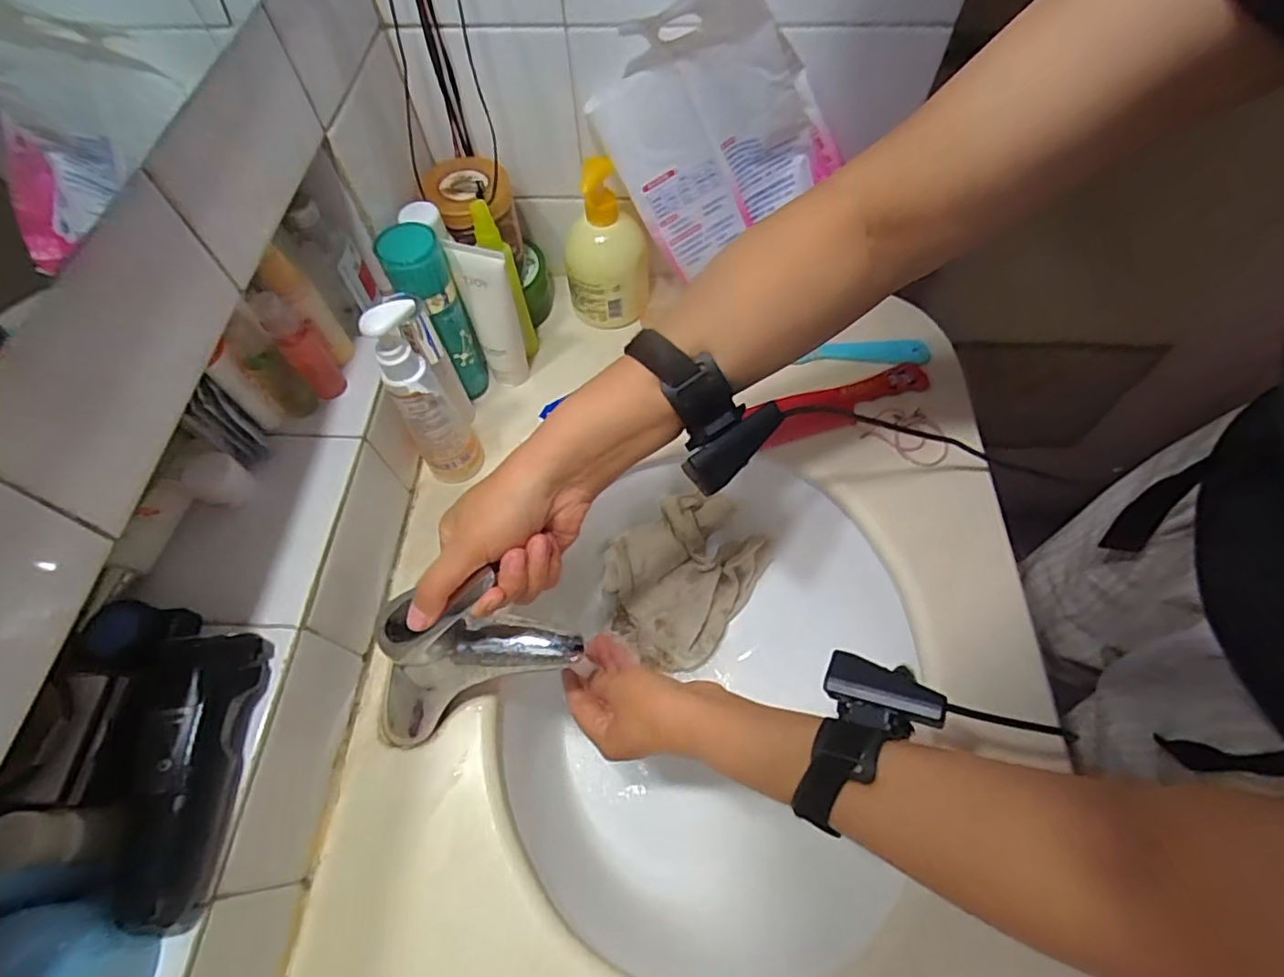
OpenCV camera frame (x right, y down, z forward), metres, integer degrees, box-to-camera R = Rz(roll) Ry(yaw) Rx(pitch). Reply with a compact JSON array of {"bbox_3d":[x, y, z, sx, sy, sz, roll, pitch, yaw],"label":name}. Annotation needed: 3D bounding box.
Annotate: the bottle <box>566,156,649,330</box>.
[{"bbox_3d":[-0.036,-0.242,0.591,0.083,0.166,0.062,-4,61,-1],"label":"bottle"}]

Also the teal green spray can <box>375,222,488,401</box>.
[{"bbox_3d":[-0.183,-0.154,0.537,0.046,0.167,0.050,-1,61,1],"label":"teal green spray can"}]

